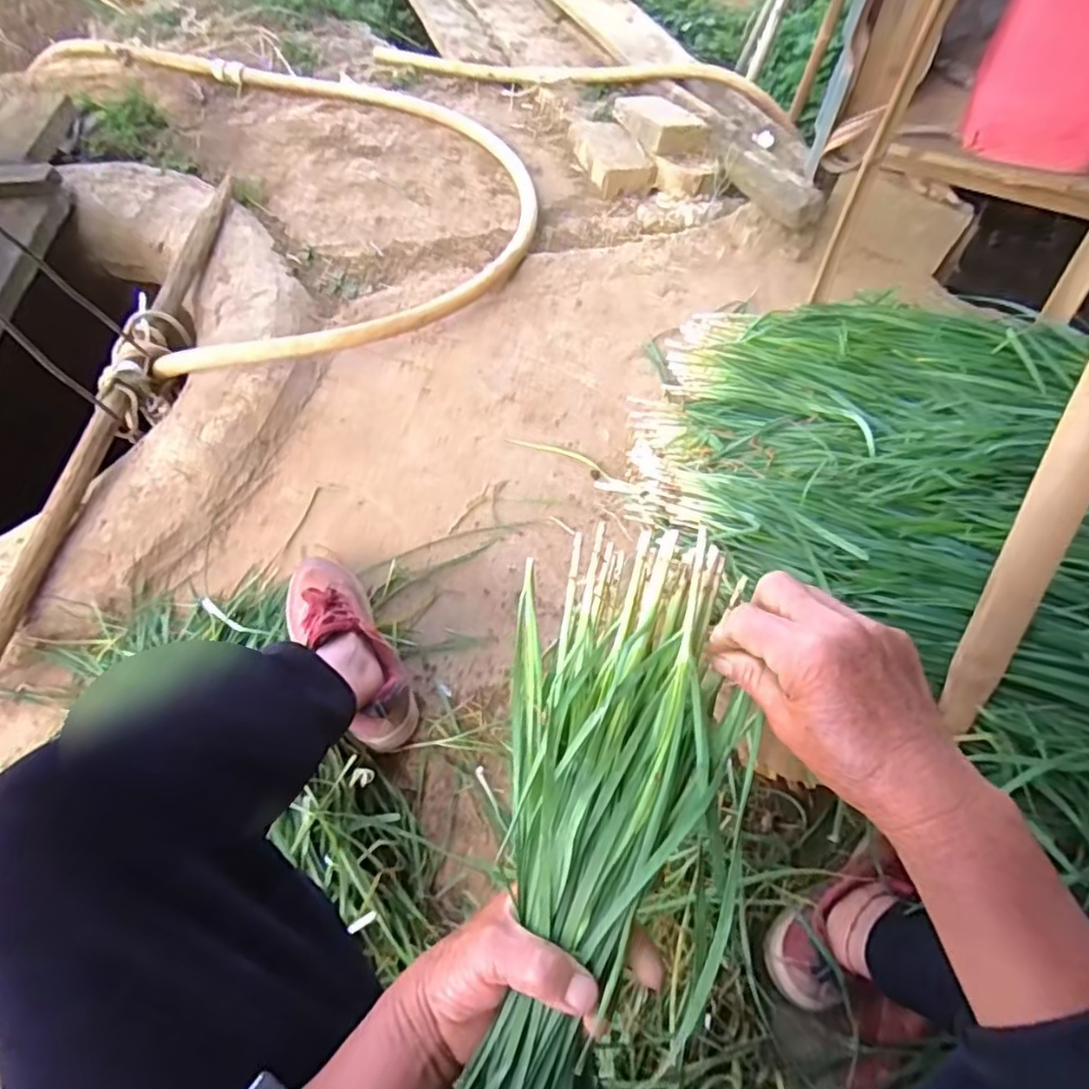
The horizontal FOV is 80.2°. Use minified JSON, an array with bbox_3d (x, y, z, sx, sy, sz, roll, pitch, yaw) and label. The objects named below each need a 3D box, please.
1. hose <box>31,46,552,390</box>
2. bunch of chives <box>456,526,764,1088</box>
[{"bbox_3d":[-0.601,-0.955,1.463,0.840,0.052,1.587,-26,62,-18],"label":"hose"},{"bbox_3d":[0.024,0.181,0.361,0.134,0.088,0.381,13,81,6],"label":"bunch of chives"}]

